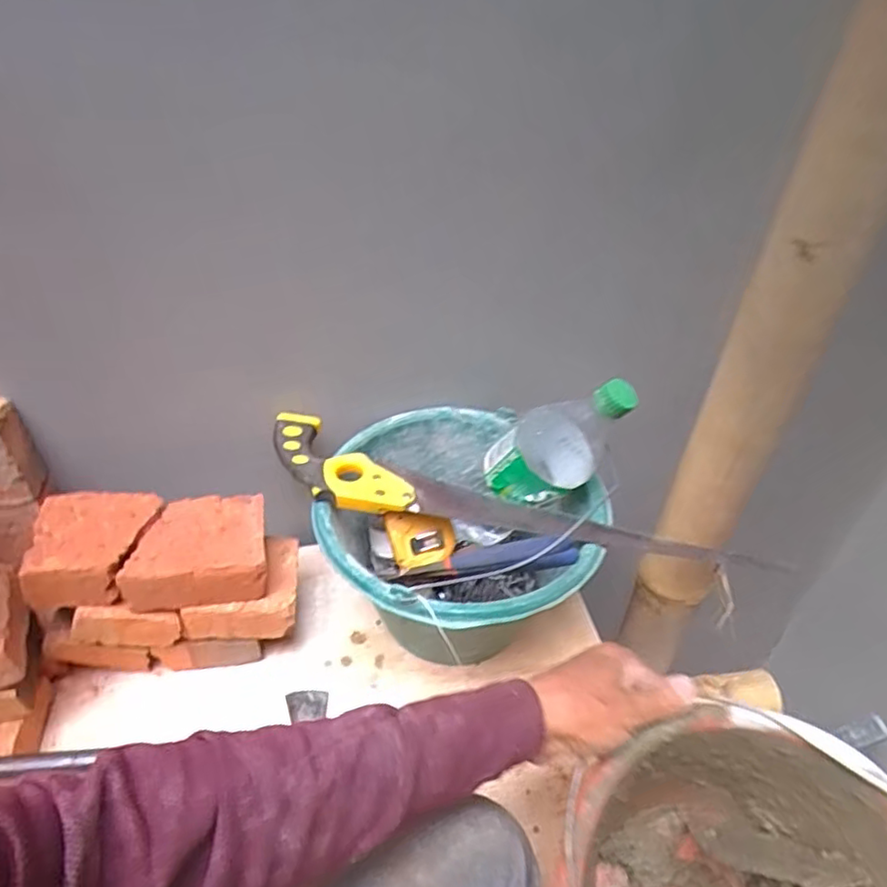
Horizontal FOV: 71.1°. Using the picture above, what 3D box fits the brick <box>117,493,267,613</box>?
[{"bbox_3d":[-0.240,0.105,0.614,0.126,0.061,0.096,-7,42,-13],"label":"brick"}]

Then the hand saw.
[{"bbox_3d":[0.056,0.051,0.603,0.476,0.028,0.089,10,41,7],"label":"hand saw"}]

